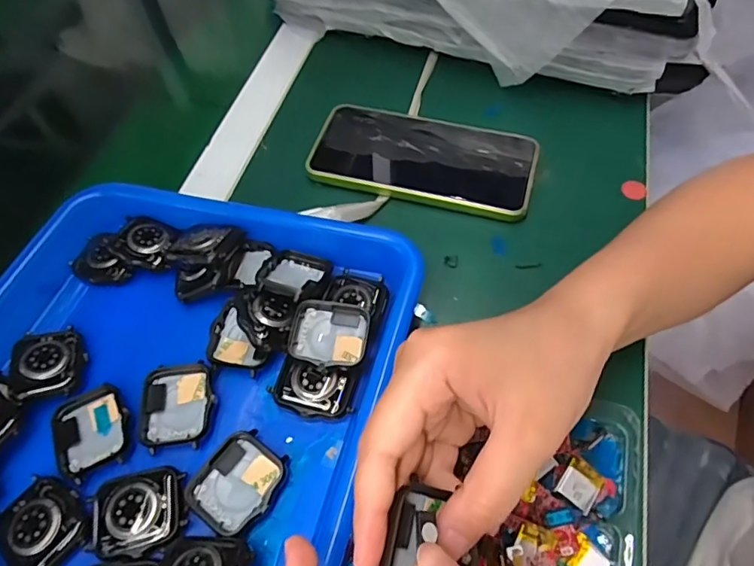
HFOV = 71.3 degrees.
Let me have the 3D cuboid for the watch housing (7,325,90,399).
[{"bbox_3d":[-0.184,0.044,0.292,0.035,0.010,0.041,-18,61,-9],"label":"watch housing"}]

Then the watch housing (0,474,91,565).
[{"bbox_3d":[-0.160,0.113,0.249,0.043,0.006,0.035,33,65,23],"label":"watch housing"}]

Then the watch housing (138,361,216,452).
[{"bbox_3d":[-0.106,0.064,0.279,0.038,0.006,0.045,-7,57,0],"label":"watch housing"}]

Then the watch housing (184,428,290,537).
[{"bbox_3d":[-0.067,0.097,0.257,0.038,0.009,0.043,29,64,21],"label":"watch housing"}]

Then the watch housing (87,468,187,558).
[{"bbox_3d":[-0.115,0.108,0.249,0.043,0.007,0.037,-12,57,-3],"label":"watch housing"}]

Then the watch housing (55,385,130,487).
[{"bbox_3d":[-0.148,0.078,0.275,0.037,0.009,0.044,-30,60,-14],"label":"watch housing"}]

